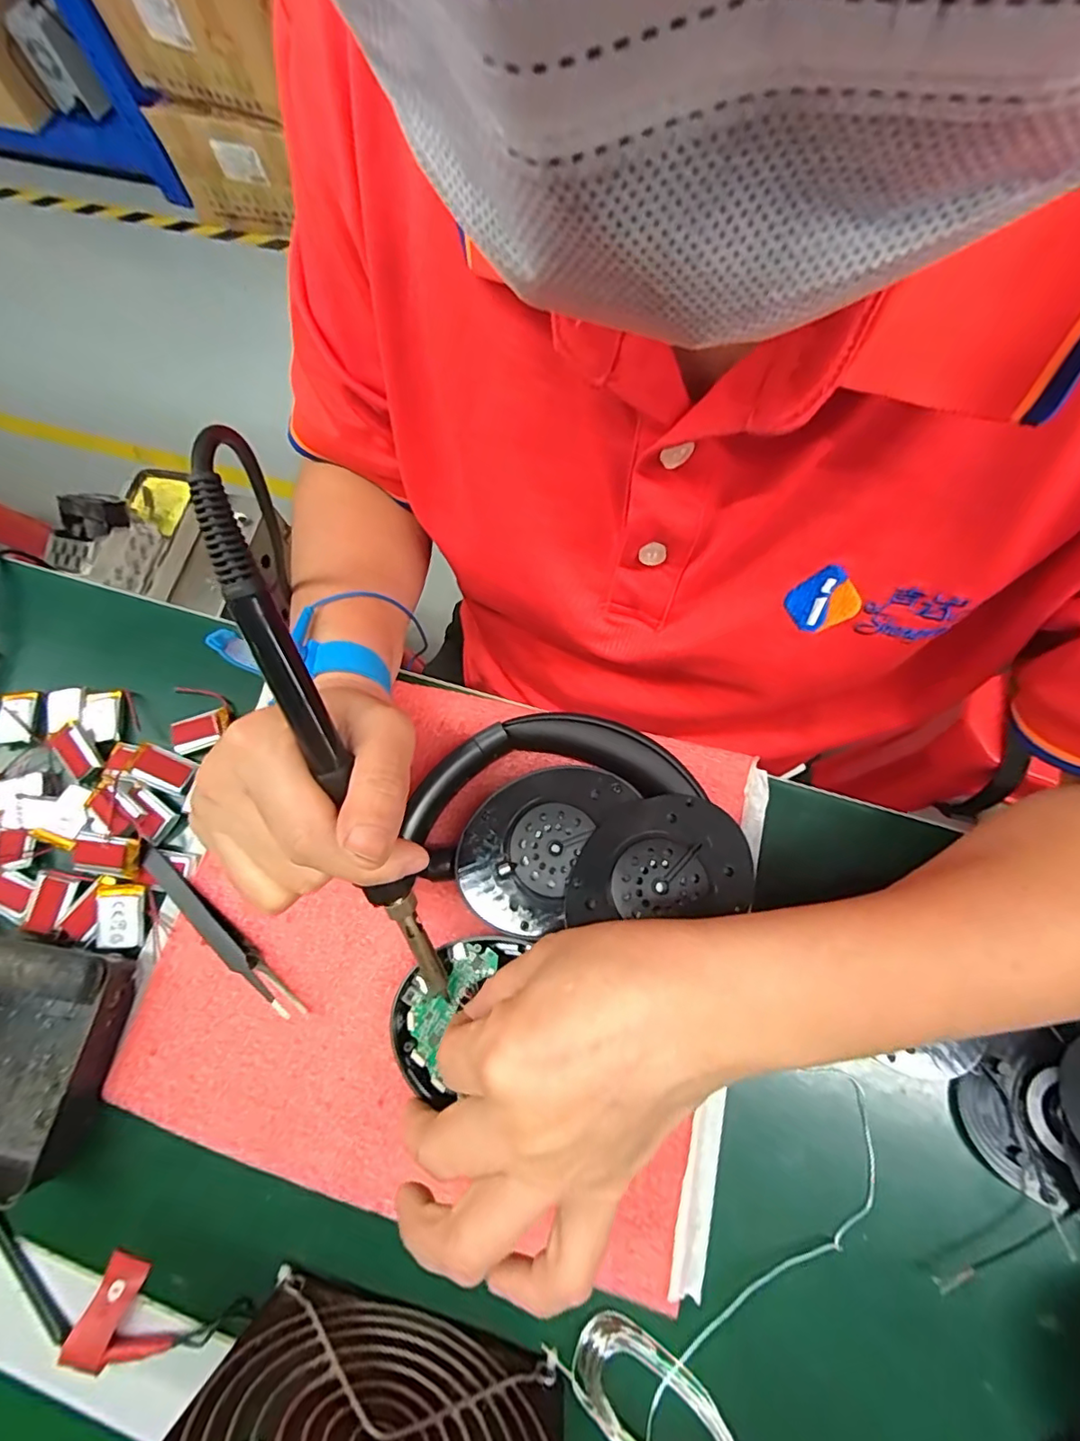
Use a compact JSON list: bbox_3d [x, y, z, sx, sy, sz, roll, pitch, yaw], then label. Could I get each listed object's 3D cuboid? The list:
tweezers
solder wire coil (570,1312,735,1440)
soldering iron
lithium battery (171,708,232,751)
[{"bbox_3d":[-0.159,0.103,0.267,0.113,0.013,0.014,36,74,14],"label":"tweezers"},{"bbox_3d":[0.044,0.262,0.210,0.068,0.006,0.034,33,73,13],"label":"solder wire coil"},{"bbox_3d":[-0.067,0.016,0.193,0.022,0.016,0.211,-17,113,-5],"label":"soldering iron"},{"bbox_3d":[-0.189,0.005,0.309,0.032,0.004,0.017,-21,70,-6],"label":"lithium battery"}]

